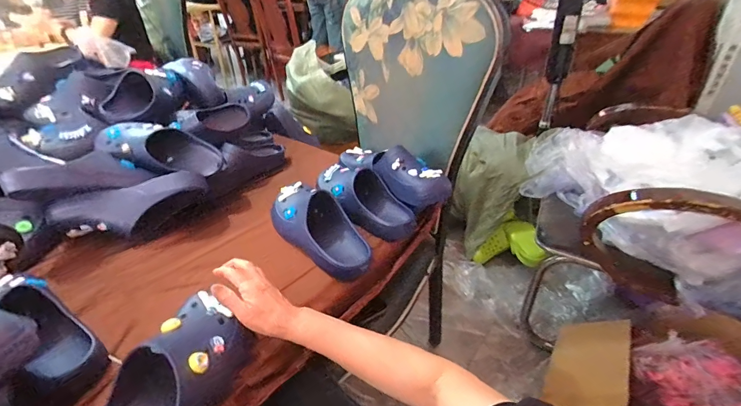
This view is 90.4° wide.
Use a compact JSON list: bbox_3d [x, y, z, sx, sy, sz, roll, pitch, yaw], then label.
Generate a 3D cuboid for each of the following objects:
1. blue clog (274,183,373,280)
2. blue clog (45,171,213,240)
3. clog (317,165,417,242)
[{"bbox_3d":[-0.099,0.042,0.718,0.116,0.075,0.278,-27,42,-32],"label":"blue clog"},{"bbox_3d":[-0.478,0.014,0.750,0.280,0.091,0.091,-16,38,-20],"label":"blue clog"},{"bbox_3d":[-0.017,-0.014,0.797,0.113,0.078,0.268,-22,40,-27],"label":"clog"}]

